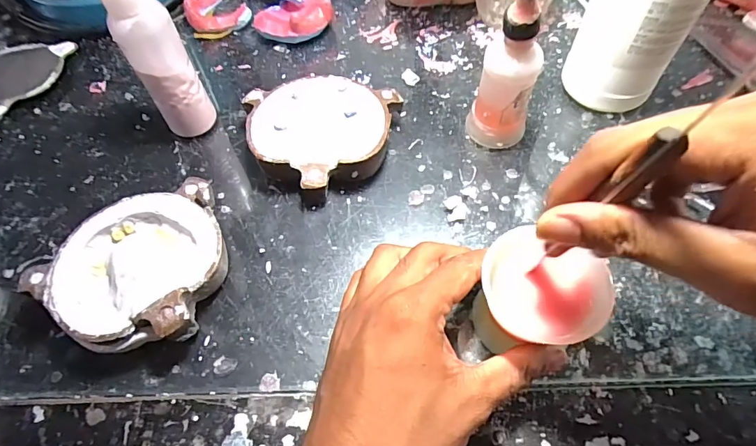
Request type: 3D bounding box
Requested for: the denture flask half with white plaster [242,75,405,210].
[{"bbox_3d":[-0.045,-0.065,0.324,0.103,0.034,0.093,16,61,12],"label":"denture flask half with white plaster"}]

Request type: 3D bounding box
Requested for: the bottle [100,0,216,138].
[{"bbox_3d":[-0.146,-0.108,0.302,0.035,0.119,0.030,-28,62,-13],"label":"bottle"}]

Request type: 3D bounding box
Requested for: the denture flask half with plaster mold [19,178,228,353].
[{"bbox_3d":[-0.143,0.022,0.276,0.096,0.032,0.110,12,60,10],"label":"denture flask half with plaster mold"}]

